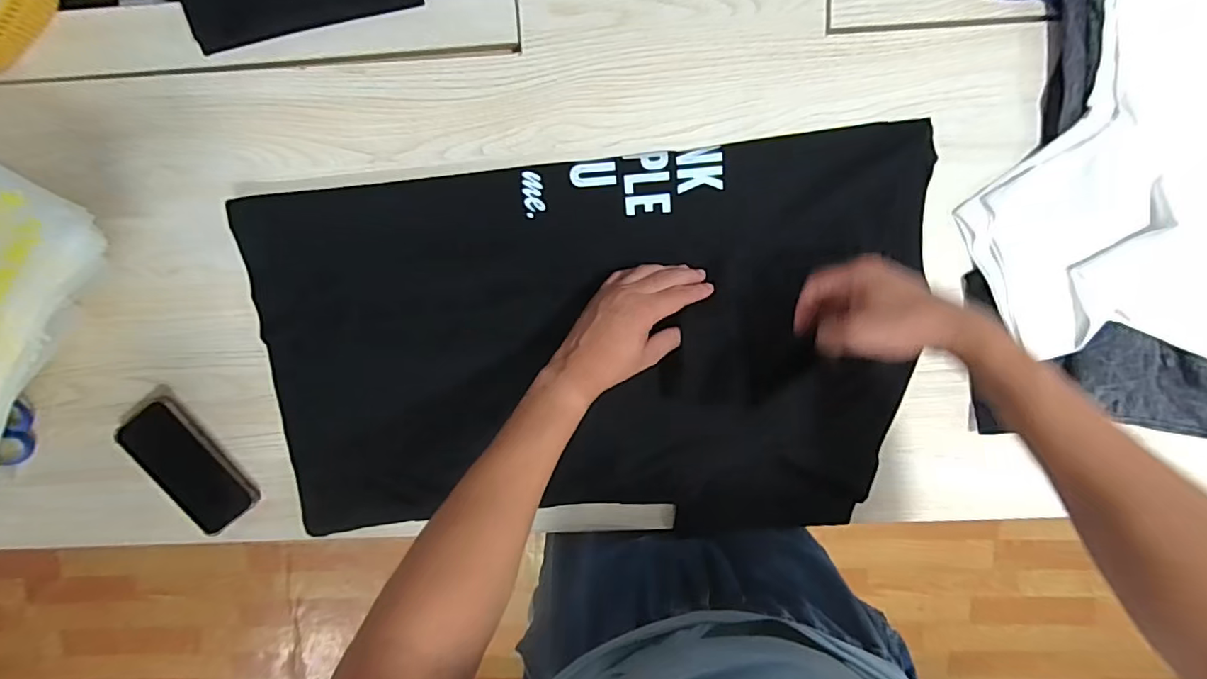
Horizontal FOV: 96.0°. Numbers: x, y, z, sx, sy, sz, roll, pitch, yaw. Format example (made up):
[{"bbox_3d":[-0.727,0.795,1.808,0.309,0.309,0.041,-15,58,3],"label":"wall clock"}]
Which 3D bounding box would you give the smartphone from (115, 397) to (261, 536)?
[{"bbox_3d":[-0.485,0.150,0.637,0.082,0.013,0.160,-35,105,2],"label":"smartphone"}]

